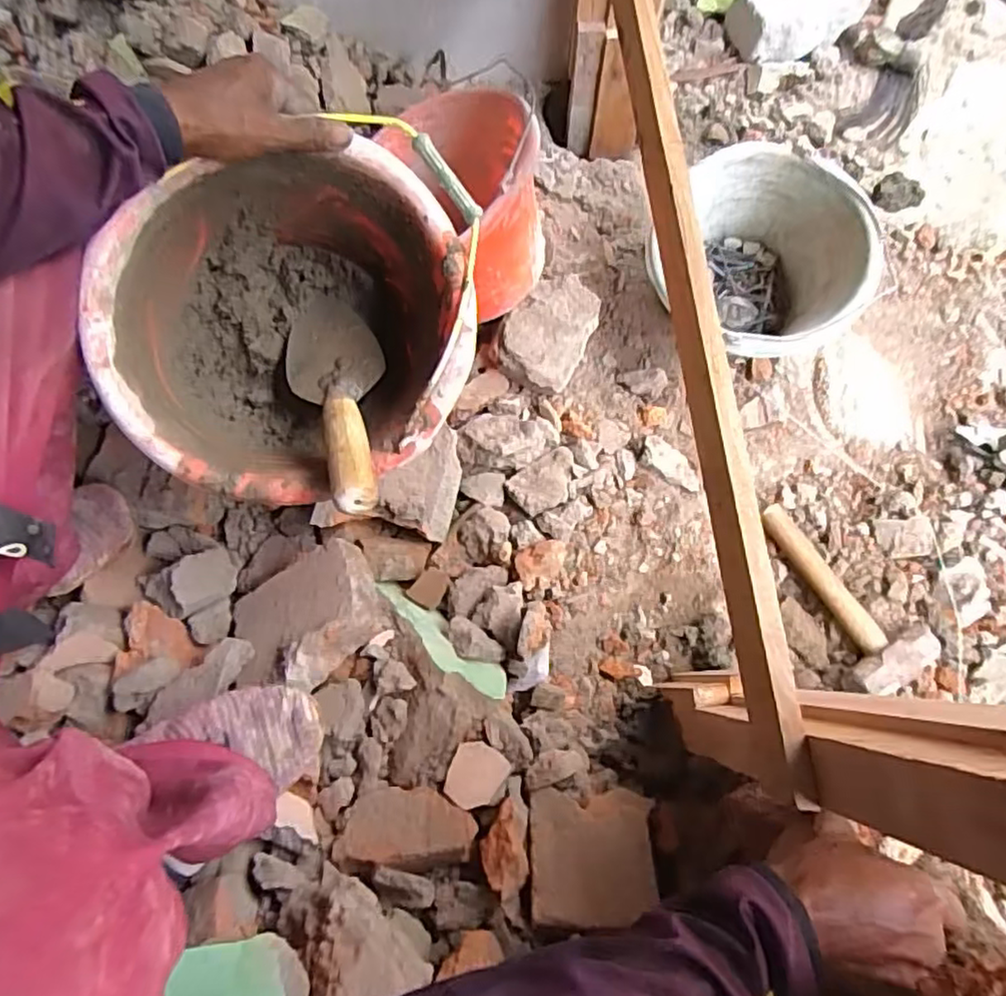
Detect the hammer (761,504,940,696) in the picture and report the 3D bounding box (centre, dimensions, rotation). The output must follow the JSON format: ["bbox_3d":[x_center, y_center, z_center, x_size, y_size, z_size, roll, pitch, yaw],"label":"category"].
[{"bbox_3d":[0.404,0.107,0.790,0.109,0.051,0.236,-30,78,-7],"label":"hammer"}]

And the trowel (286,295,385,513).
[{"bbox_3d":[-0.147,-0.092,0.572,0.089,0.058,0.285,-14,40,-4],"label":"trowel"}]

